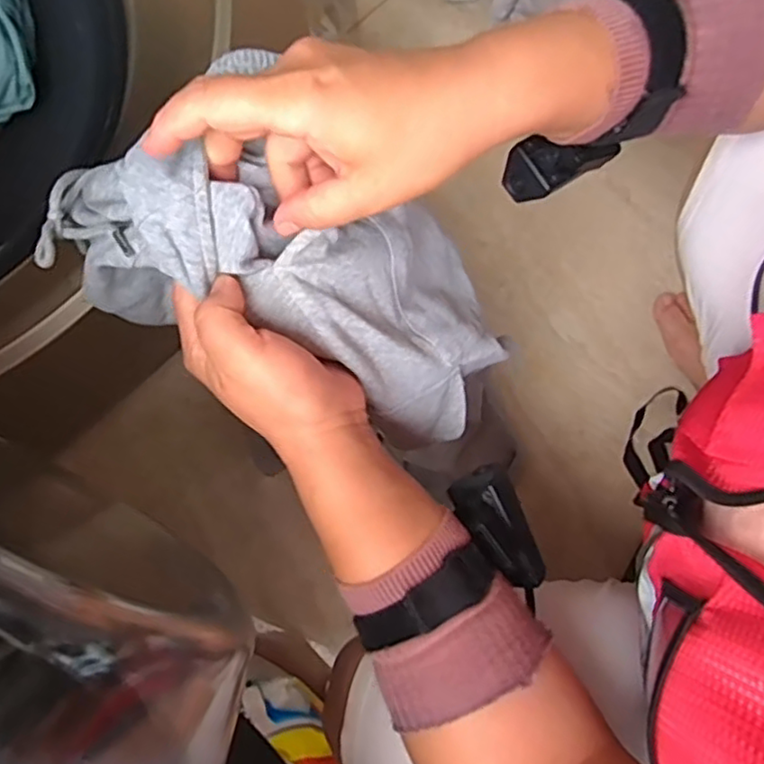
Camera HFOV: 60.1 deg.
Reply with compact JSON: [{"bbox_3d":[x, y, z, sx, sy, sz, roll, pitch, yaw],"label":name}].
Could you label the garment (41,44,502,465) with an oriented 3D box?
[{"bbox_3d":[-0.044,-0.070,0.400,0.268,0.119,0.166,20,78,-30],"label":"garment"}]

